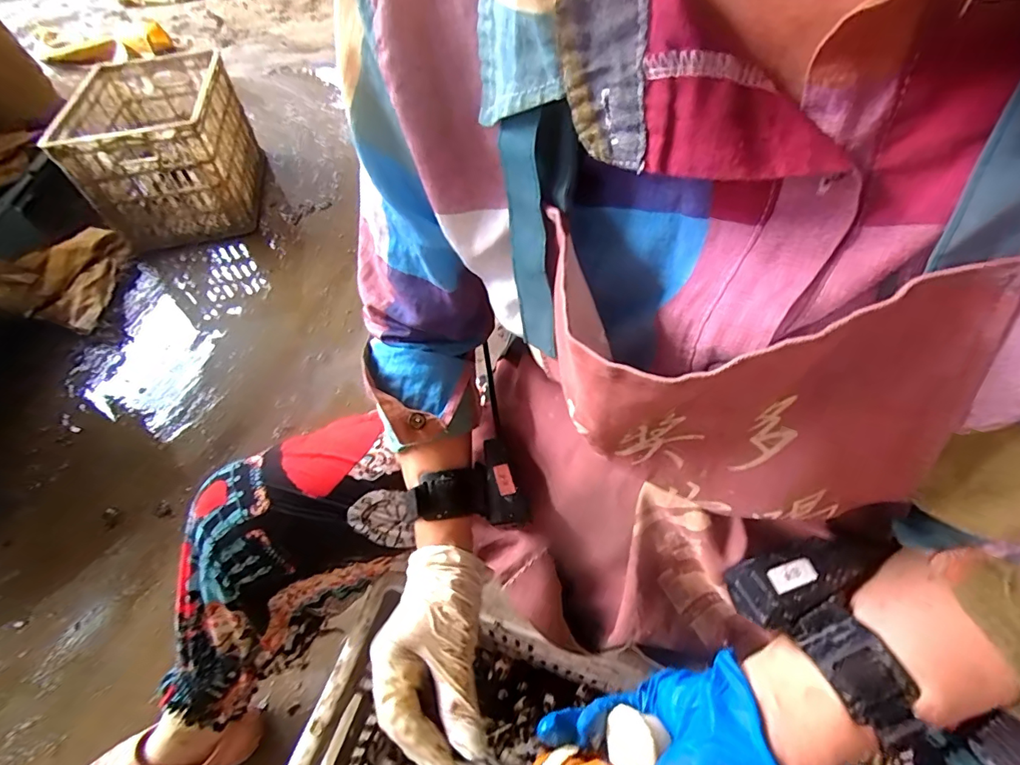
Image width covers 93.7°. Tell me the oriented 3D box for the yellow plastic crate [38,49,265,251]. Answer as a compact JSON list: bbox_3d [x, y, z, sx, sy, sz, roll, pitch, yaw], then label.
[{"bbox_3d":[-0.845,-0.575,1.211,0.342,0.325,0.434,-19,54,-10],"label":"yellow plastic crate"}]

